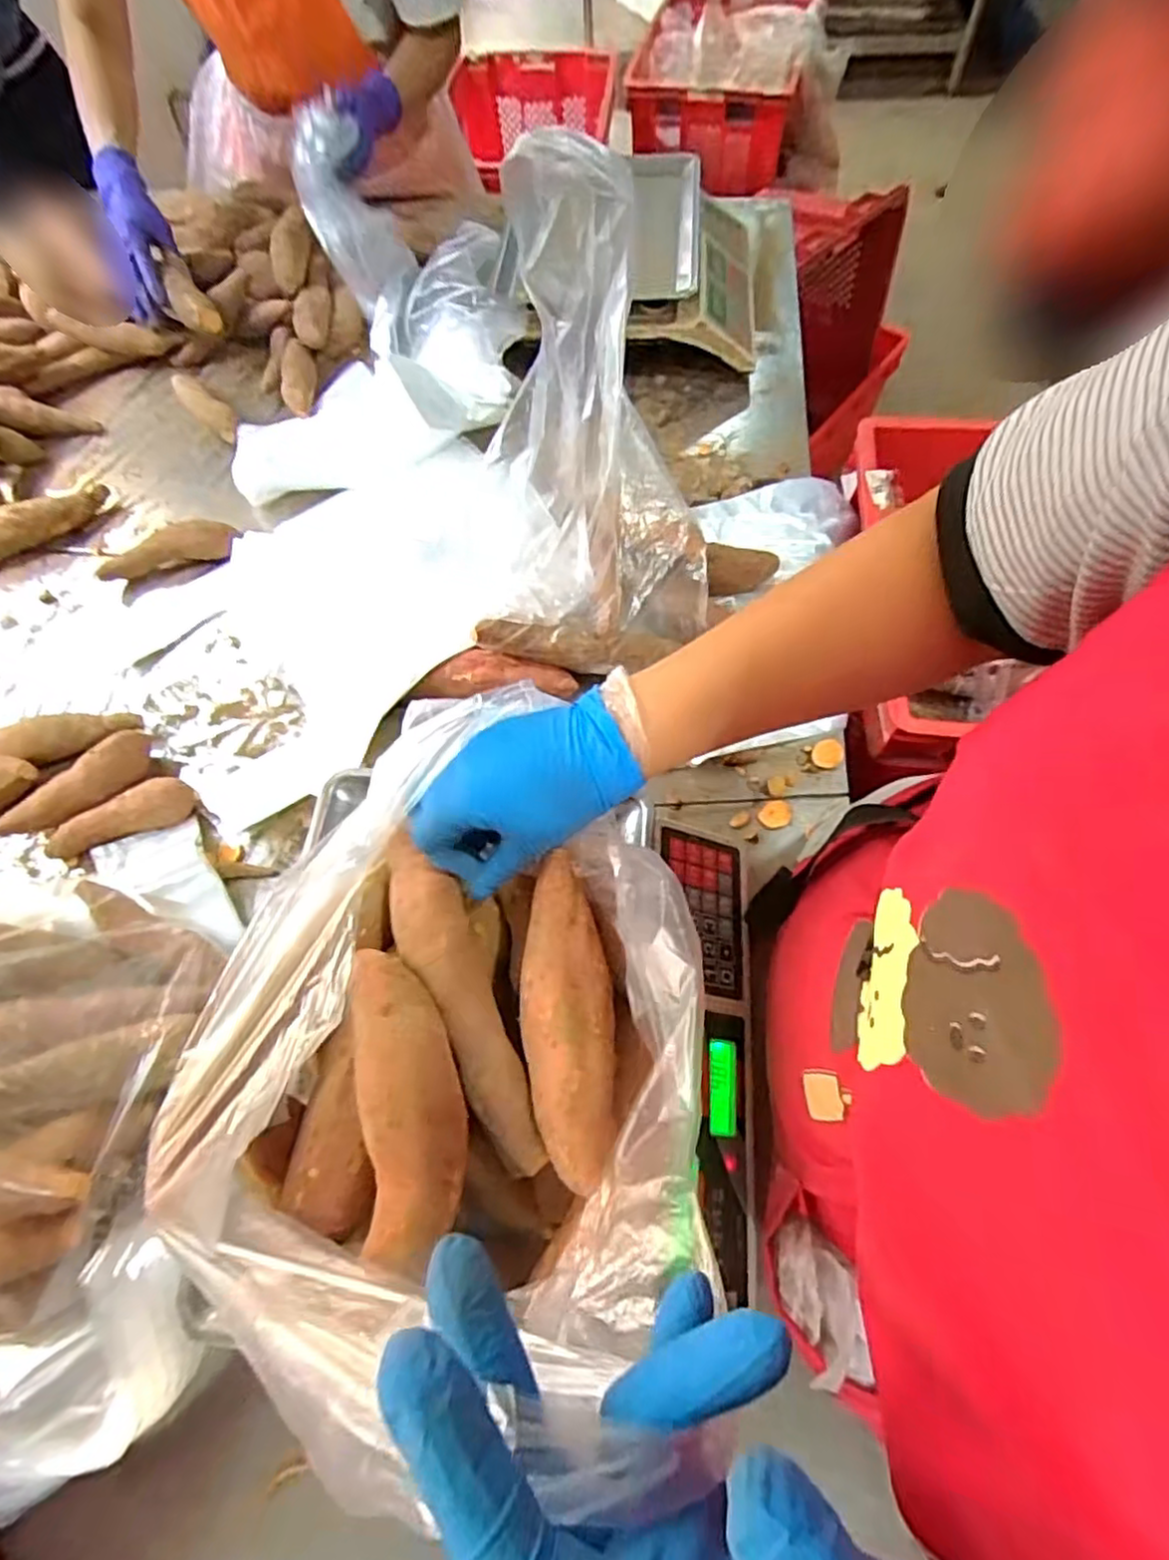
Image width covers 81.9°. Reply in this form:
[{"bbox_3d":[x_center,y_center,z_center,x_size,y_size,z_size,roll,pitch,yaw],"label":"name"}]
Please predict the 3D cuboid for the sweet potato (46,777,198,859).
[{"bbox_3d":[-0.409,0.038,0.585,0.136,0.032,0.034,-24,65,-9],"label":"sweet potato"}]

